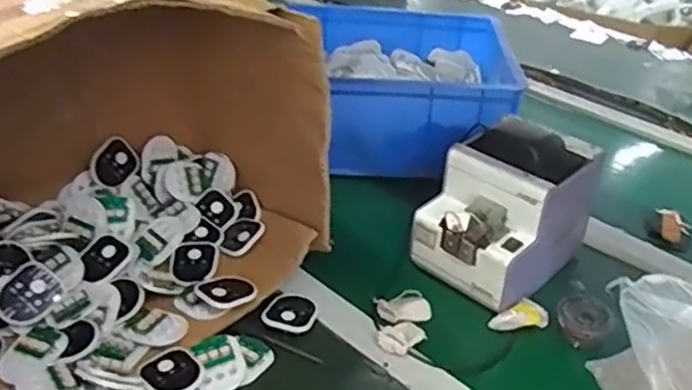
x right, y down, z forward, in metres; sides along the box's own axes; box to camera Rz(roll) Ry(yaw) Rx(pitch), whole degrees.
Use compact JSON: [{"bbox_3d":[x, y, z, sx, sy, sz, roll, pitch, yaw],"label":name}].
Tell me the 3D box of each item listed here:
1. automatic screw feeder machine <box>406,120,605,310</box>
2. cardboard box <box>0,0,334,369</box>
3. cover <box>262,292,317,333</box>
[{"bbox_3d":[0.178,0.013,0.731,0.129,0.152,0.179,32,43,33],"label":"automatic screw feeder machine"},{"bbox_3d":[-0.220,-0.042,0.624,0.366,0.318,0.249,-21,42,-32],"label":"cardboard box"},{"bbox_3d":[-0.054,0.118,0.669,0.047,0.011,0.052,14,35,16],"label":"cover"}]

